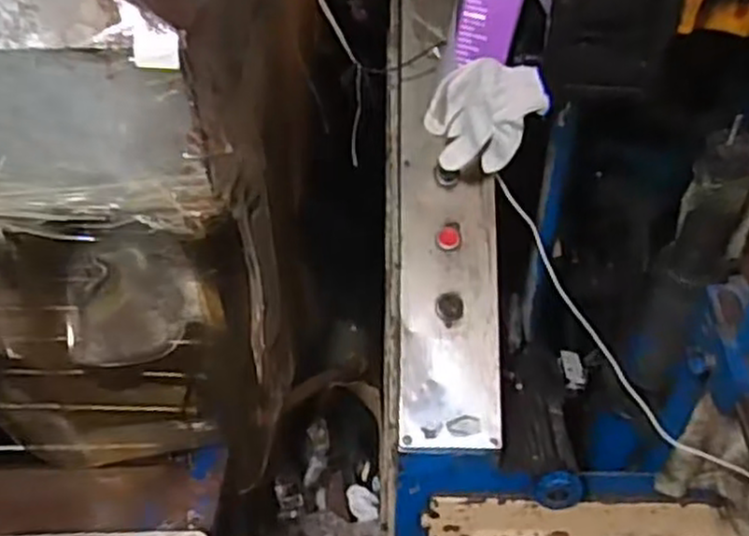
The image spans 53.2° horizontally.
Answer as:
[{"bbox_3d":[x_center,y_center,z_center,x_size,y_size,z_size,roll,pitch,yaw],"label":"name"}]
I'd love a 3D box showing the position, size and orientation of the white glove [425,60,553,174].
[{"bbox_3d":[0.124,-0.167,0.834,0.130,0.120,0.039,12,39,17],"label":"white glove"}]

